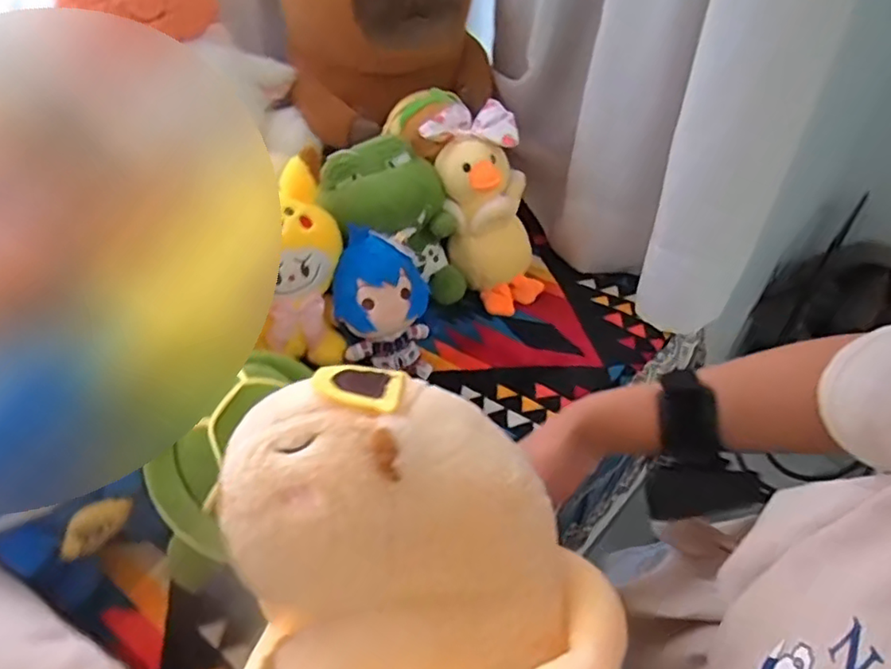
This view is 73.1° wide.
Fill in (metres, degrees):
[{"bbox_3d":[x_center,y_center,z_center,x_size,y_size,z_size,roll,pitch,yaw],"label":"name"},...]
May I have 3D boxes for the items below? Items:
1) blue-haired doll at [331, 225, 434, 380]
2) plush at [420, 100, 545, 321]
[{"bbox_3d":[-0.073,-0.039,0.701,0.107,0.139,0.115,-2,44,-5],"label":"blue-haired doll"},{"bbox_3d":[0.051,-0.150,0.746,0.106,0.255,0.097,-34,29,-32],"label":"plush"}]

